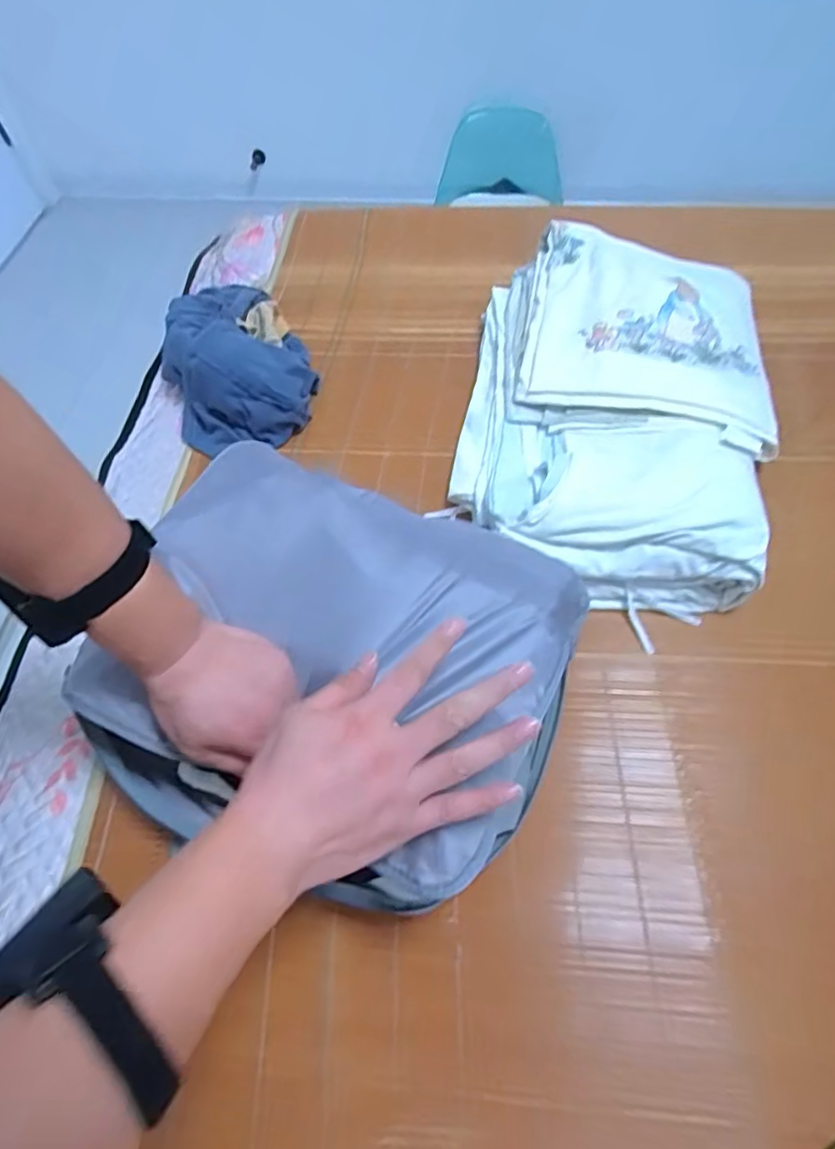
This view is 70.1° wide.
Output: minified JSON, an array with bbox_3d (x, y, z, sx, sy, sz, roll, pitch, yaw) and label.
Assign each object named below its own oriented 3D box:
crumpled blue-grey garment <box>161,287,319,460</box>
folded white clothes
[{"bbox_3d":[-0.245,-0.285,0.792,0.180,0.095,0.248,-21,61,-9],"label":"crumpled blue-grey garment"},{"bbox_3d":[0.228,-0.198,0.701,0.339,0.116,0.467,14,62,11],"label":"folded white clothes"}]

